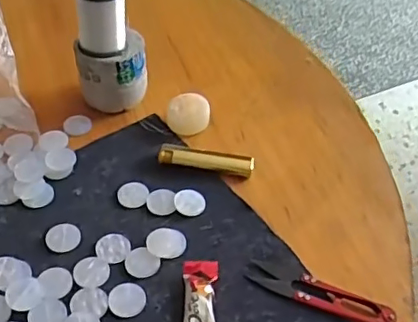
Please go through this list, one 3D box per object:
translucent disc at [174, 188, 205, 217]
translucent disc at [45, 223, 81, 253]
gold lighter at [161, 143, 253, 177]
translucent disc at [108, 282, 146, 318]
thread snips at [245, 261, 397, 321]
[{"bbox_3d":[-0.015,0.033,0.457,0.024,0.004,0.025,1,44,-1],"label":"translucent disc"},{"bbox_3d":[-0.111,0.059,0.428,0.025,0.004,0.024,1,44,-1],"label":"translucent disc"},{"bbox_3d":[-0.002,-0.001,0.484,0.081,0.013,0.018,6,44,4],"label":"gold lighter"},{"bbox_3d":[-0.057,0.097,0.391,0.025,0.004,0.026,1,44,-1],"label":"translucent disc"},{"bbox_3d":[0.080,0.095,0.400,0.103,0.007,0.024,18,46,15],"label":"thread snips"}]

